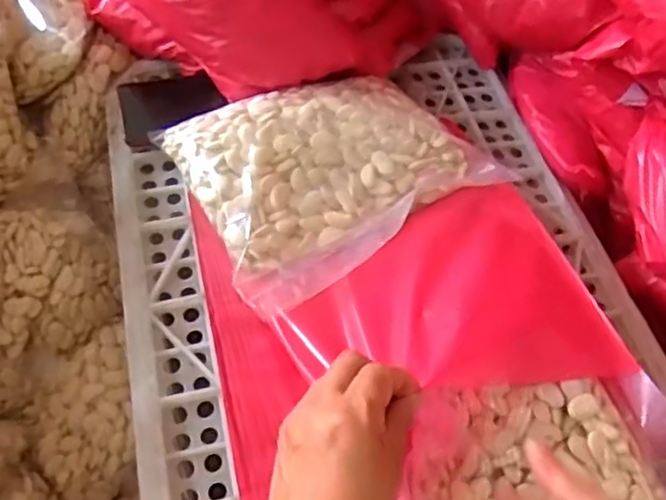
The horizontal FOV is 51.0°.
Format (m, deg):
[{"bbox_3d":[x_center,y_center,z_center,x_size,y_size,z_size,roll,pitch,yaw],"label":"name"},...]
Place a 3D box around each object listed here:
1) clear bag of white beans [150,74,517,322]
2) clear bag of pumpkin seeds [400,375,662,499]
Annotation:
[{"bbox_3d":[-0.003,-0.074,0.589,0.238,0.036,0.204,-27,61,-21],"label":"clear bag of white beans"},{"bbox_3d":[0.121,0.158,0.437,0.163,0.036,0.143,-5,56,-9],"label":"clear bag of pumpkin seeds"}]

